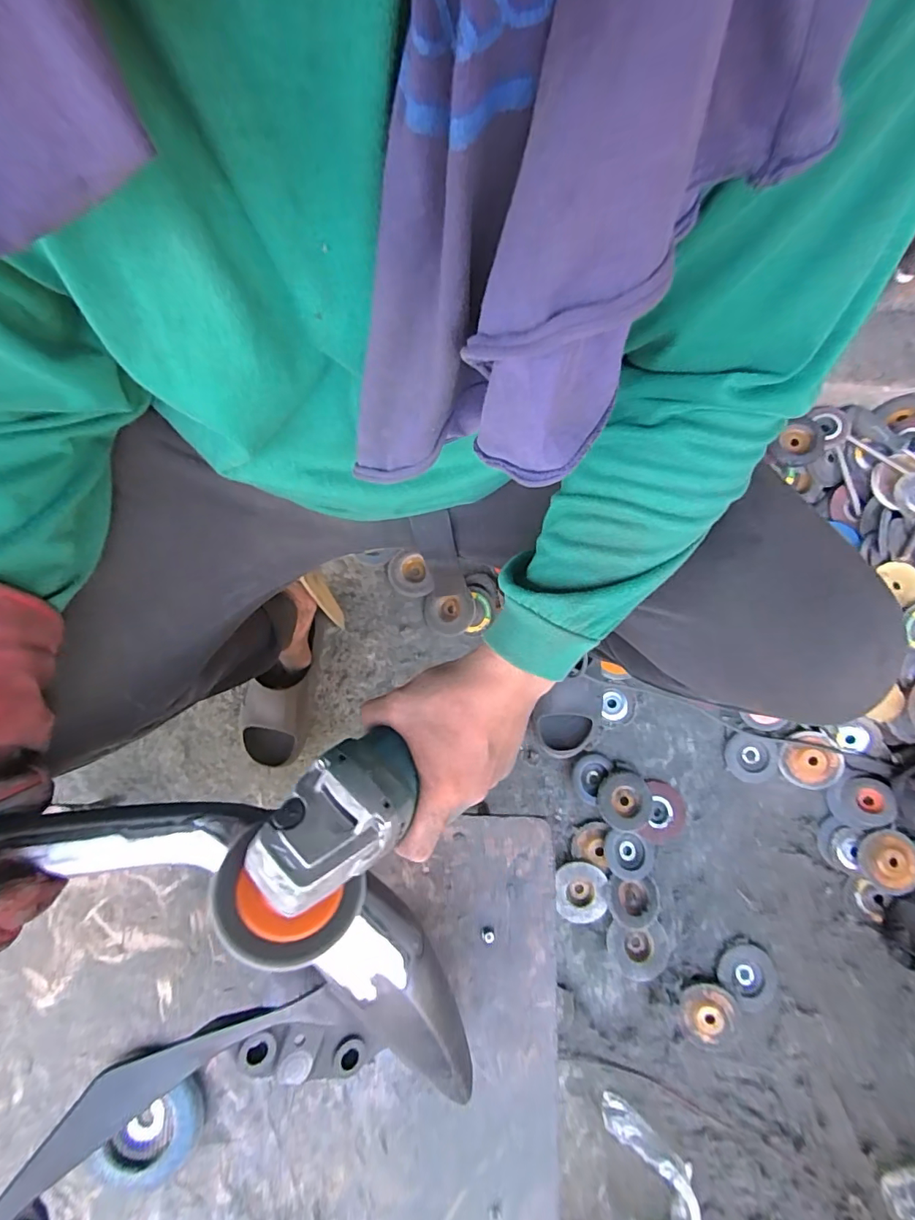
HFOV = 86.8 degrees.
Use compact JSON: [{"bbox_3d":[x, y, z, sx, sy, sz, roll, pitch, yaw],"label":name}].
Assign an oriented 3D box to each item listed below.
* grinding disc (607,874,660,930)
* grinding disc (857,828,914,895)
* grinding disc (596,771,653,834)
[{"bbox_3d":[0.286,0.476,0.784,0.086,0.017,0.075,4,79,2],"label":"grinding disc"},{"bbox_3d":[0.704,0.404,0.780,0.088,0.015,0.097,37,81,8],"label":"grinding disc"},{"bbox_3d":[0.284,0.326,0.821,0.090,0.012,0.095,0,79,1],"label":"grinding disc"}]

